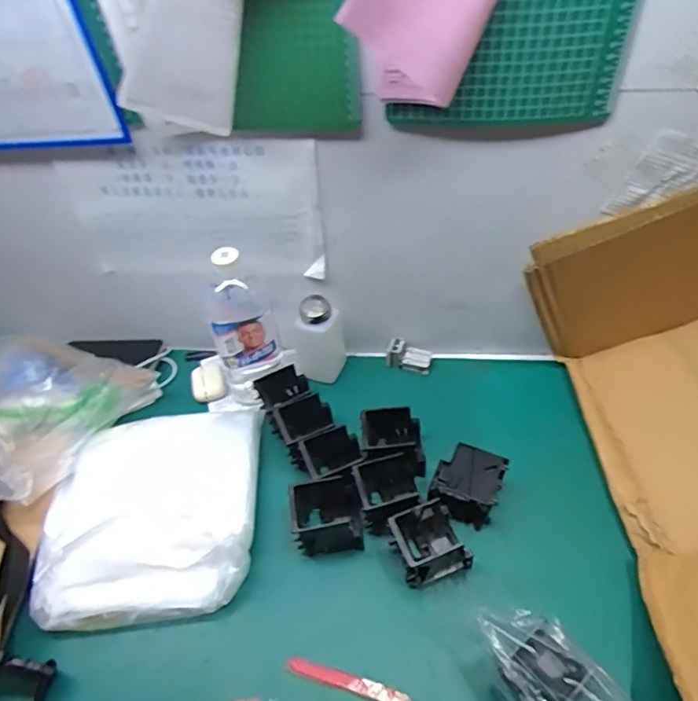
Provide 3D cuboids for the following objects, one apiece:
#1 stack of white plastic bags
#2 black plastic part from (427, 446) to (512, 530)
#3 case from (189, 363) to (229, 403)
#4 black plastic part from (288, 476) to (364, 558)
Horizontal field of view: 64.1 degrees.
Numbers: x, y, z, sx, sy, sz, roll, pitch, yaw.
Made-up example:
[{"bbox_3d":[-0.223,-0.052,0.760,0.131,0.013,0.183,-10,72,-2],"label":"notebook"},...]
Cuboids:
[{"bbox_3d":[-0.221,0.169,0.628,0.227,0.078,0.241,-7,49,-1],"label":"stack of white plastic bags"},{"bbox_3d":[0.131,0.155,0.622,0.069,0.062,0.073,16,53,18],"label":"black plastic part"},{"bbox_3d":[-0.195,0.044,0.773,0.048,0.017,0.059,-18,50,-11],"label":"case"},{"bbox_3d":[-0.022,0.183,0.609,0.078,0.070,0.064,-7,49,-1],"label":"black plastic part"}]

